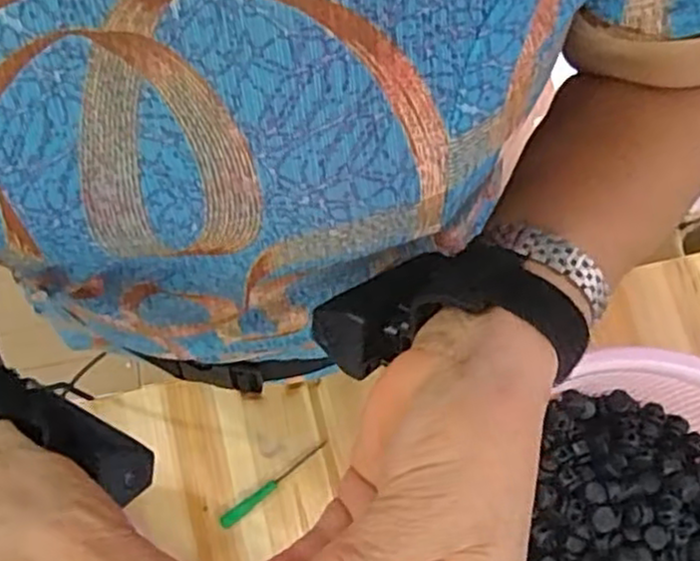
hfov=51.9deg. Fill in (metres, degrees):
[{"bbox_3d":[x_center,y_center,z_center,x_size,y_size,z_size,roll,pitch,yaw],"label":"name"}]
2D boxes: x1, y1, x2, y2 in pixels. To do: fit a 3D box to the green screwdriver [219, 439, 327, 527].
[{"bbox_3d":[-0.058,0.156,0.549,0.096,0.007,0.010,-37,82,-8],"label":"green screwdriver"}]

